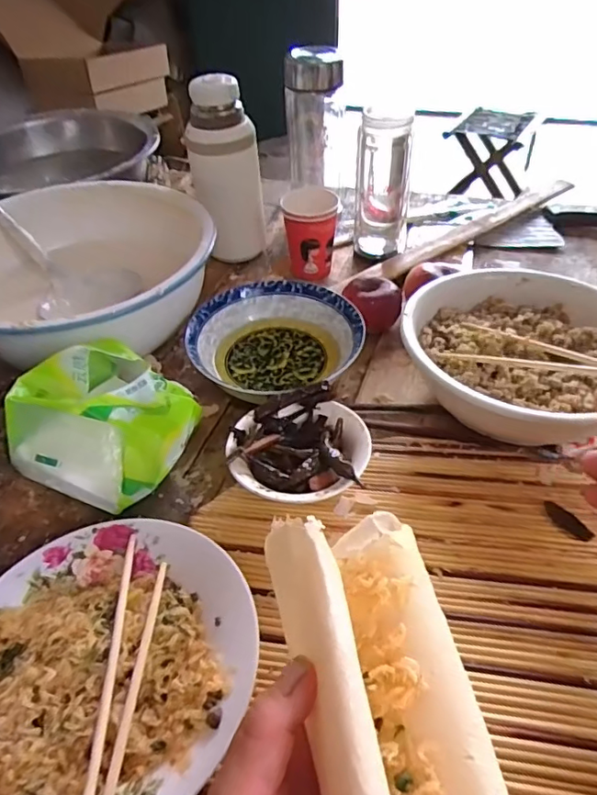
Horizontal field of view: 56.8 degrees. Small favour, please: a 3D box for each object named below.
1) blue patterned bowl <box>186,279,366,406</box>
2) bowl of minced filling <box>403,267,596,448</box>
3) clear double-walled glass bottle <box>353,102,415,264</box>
[{"bbox_3d":[-0.021,-0.052,0.567,0.169,0.048,0.186,-15,46,-11],"label":"blue patterned bowl"},{"bbox_3d":[0.216,-0.042,0.528,0.215,0.082,0.184,12,47,15],"label":"bowl of minced filling"},{"bbox_3d":[0.103,-0.249,0.677,0.062,0.180,0.068,4,45,7],"label":"clear double-walled glass bottle"}]

